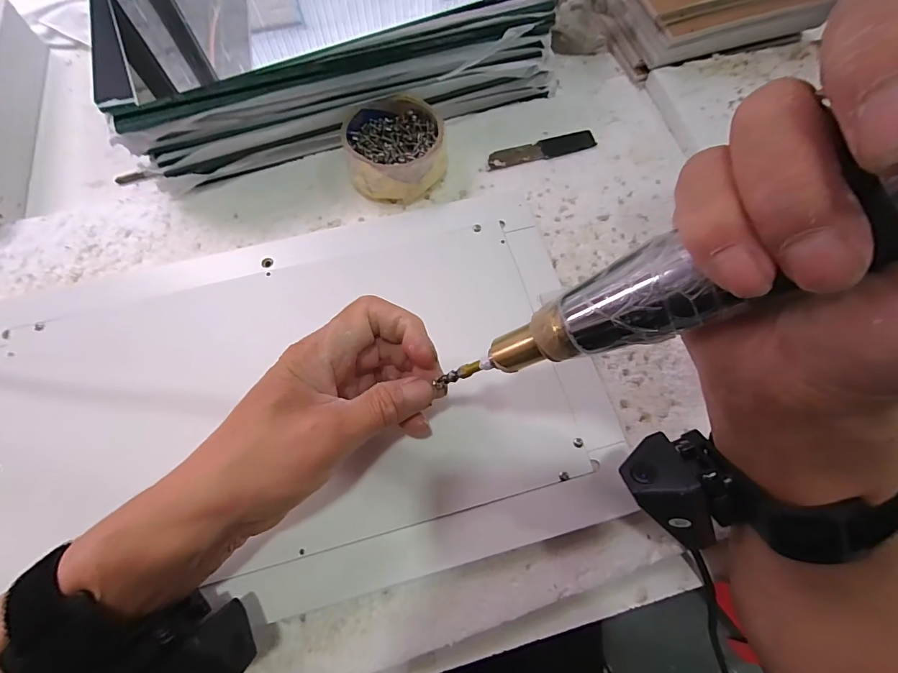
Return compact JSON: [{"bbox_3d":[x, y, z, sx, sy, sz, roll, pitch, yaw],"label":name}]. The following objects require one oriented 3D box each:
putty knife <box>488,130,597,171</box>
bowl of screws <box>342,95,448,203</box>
[{"bbox_3d":[0.082,-0.167,0.364,0.097,0.004,0.021,-13,69,-5],"label":"putty knife"},{"bbox_3d":[-0.047,-0.158,0.346,0.088,0.036,0.089,1,69,1],"label":"bowl of screws"}]

